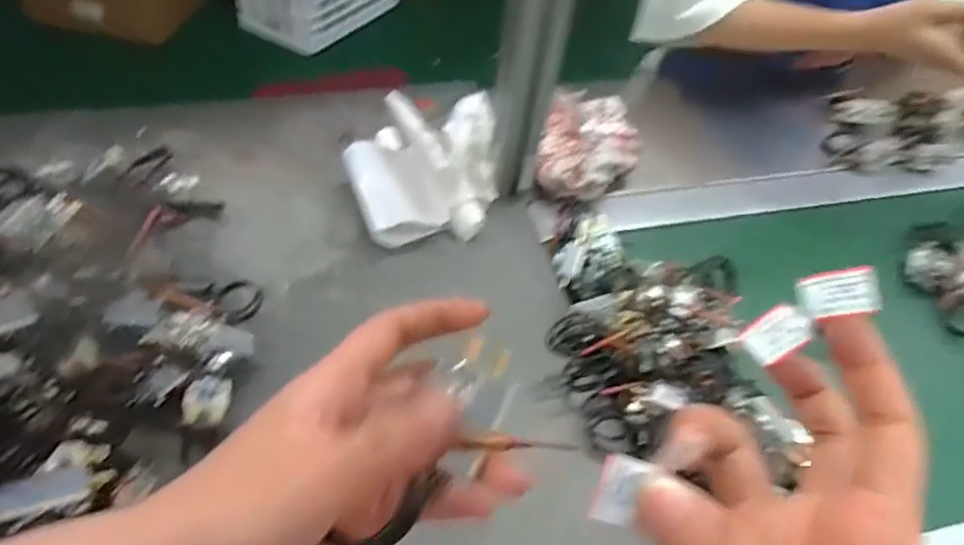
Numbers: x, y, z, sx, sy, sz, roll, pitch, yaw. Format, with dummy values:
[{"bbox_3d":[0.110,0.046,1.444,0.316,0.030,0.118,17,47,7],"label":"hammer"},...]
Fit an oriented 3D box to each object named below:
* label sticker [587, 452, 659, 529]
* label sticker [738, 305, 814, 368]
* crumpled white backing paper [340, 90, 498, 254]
[{"bbox_3d":[0.041,0.065,0.180,0.014,0.004,0.020,20,89,-2],"label":"label sticker"},{"bbox_3d":[0.107,0.022,0.220,0.023,0.004,0.016,-39,65,9],"label":"label sticker"},{"bbox_3d":[-0.058,-0.112,0.589,0.137,0.086,0.160,3,50,-4],"label":"crumpled white backing paper"}]

